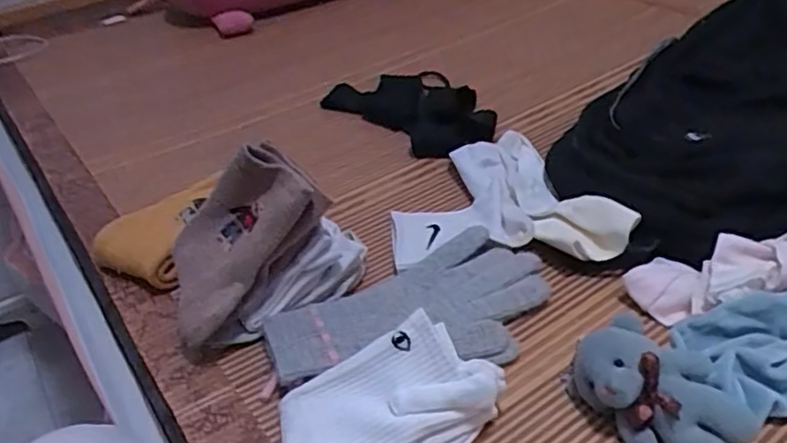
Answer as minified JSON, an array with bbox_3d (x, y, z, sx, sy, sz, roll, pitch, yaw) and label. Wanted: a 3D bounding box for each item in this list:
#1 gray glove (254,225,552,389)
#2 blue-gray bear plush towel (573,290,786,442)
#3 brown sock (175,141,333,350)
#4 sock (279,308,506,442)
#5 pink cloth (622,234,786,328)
[{"bbox_3d":[0.019,0.073,0.488,0.216,0.026,0.116,-21,39,-18],"label":"gray glove"},{"bbox_3d":[0.225,0.091,0.412,0.208,0.041,0.098,-13,38,-9],"label":"blue-gray bear plush towel"},{"bbox_3d":[-0.120,0.016,0.486,0.083,0.042,0.148,38,86,9],"label":"brown sock"},{"bbox_3d":[-0.012,0.115,0.408,0.147,0.050,0.086,-24,41,-22],"label":"sock"},{"bbox_3d":[0.252,0.037,0.477,0.149,0.044,0.067,-14,35,15],"label":"pink cloth"}]

